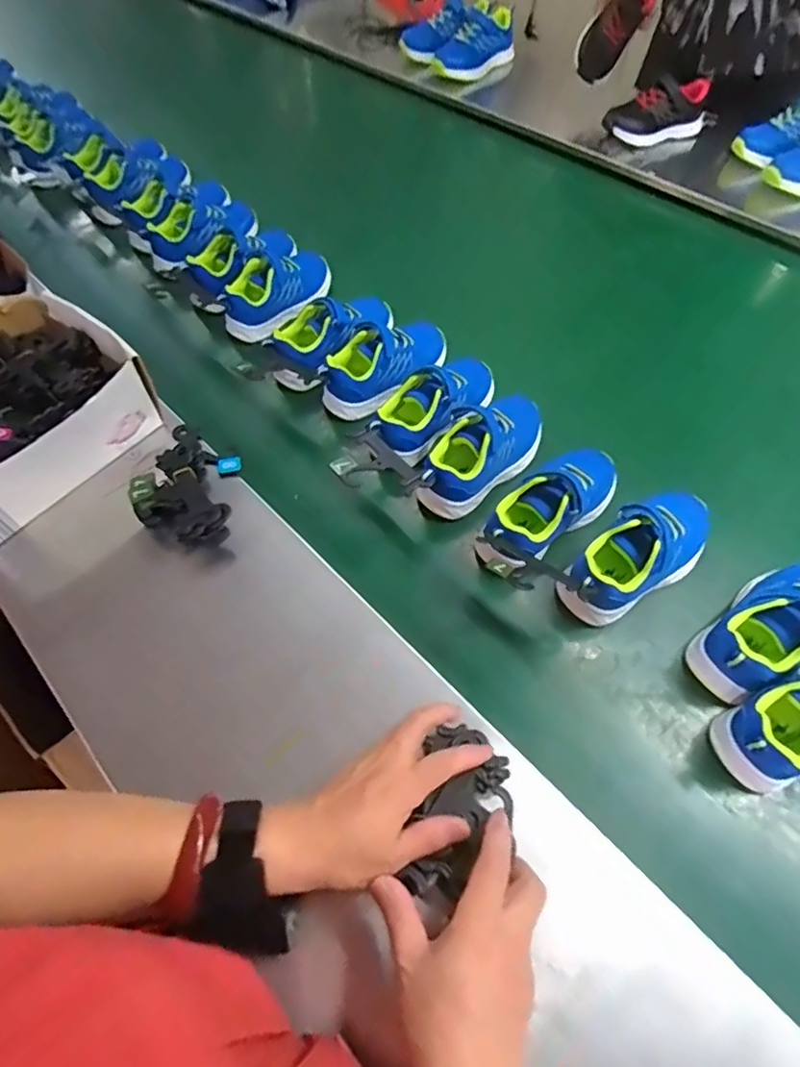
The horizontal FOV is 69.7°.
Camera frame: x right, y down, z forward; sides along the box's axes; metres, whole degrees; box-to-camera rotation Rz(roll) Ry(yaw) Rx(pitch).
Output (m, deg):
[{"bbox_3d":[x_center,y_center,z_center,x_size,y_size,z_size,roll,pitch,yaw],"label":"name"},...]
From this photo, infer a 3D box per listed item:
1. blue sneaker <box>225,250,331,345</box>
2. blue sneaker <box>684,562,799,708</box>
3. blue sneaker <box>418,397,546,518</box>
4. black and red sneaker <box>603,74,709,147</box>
[{"bbox_3d":[-0.153,-0.316,0.747,0.169,0.072,0.076,-39,62,-19],"label":"blue sneaker"},{"bbox_3d":[0.316,0.074,0.478,0.161,0.063,0.073,-36,61,-18],"label":"blue sneaker"},{"bbox_3d":[0.084,-0.090,0.587,0.079,0.058,0.159,38,67,25],"label":"blue sneaker"},{"bbox_3d":[0.398,-0.654,0.893,0.145,0.067,0.068,-20,58,-8],"label":"black and red sneaker"}]

